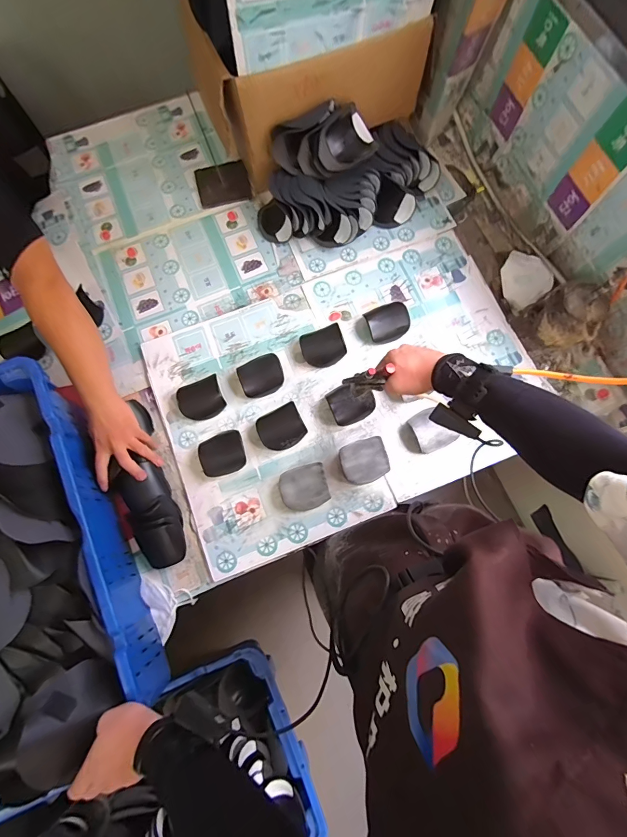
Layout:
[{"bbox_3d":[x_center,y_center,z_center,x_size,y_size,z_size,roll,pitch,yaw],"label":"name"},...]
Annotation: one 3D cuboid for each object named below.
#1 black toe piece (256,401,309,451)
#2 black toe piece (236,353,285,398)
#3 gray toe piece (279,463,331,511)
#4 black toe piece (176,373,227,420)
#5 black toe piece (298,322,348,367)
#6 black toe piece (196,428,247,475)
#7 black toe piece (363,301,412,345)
[{"bbox_3d":[-0.066,0.019,0.768,0.093,0.042,0.084,-29,77,-6],"label":"black toe piece"},{"bbox_3d":[-0.112,-0.092,0.799,0.094,0.042,0.082,-24,76,-4],"label":"black toe piece"},{"bbox_3d":[-0.018,0.136,0.731,0.091,0.042,0.086,-15,76,-2],"label":"gray toe piece"},{"bbox_3d":[-0.236,-0.040,0.787,0.092,0.037,0.081,-20,76,-3],"label":"black toe piece"},{"bbox_3d":[0.021,-0.156,0.813,0.095,0.043,0.081,-23,76,-4],"label":"black toe piece"},{"bbox_3d":[-0.184,0.073,0.758,0.094,0.043,0.085,-23,76,-4],"label":"black toe piece"},{"bbox_3d":[0.162,-0.213,0.820,0.095,0.040,0.085,-25,77,-5],"label":"black toe piece"}]

